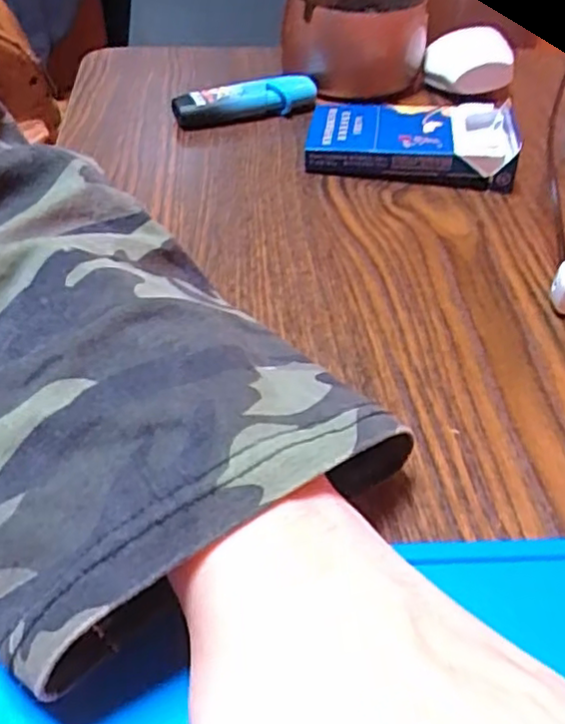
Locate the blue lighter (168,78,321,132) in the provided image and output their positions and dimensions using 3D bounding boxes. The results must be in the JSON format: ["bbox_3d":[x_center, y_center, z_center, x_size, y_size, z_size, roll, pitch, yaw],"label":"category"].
[{"bbox_3d":[-0.021,-0.148,0.393,0.081,0.018,0.021,-11,46,-14],"label":"blue lighter"}]

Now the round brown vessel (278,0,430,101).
[{"bbox_3d":[0.044,-0.201,0.425,0.084,0.053,0.081,0,44,-4],"label":"round brown vessel"}]

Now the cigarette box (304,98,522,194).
[{"bbox_3d":[0.067,-0.116,0.361,0.105,0.023,0.057,6,44,3],"label":"cigarette box"}]

